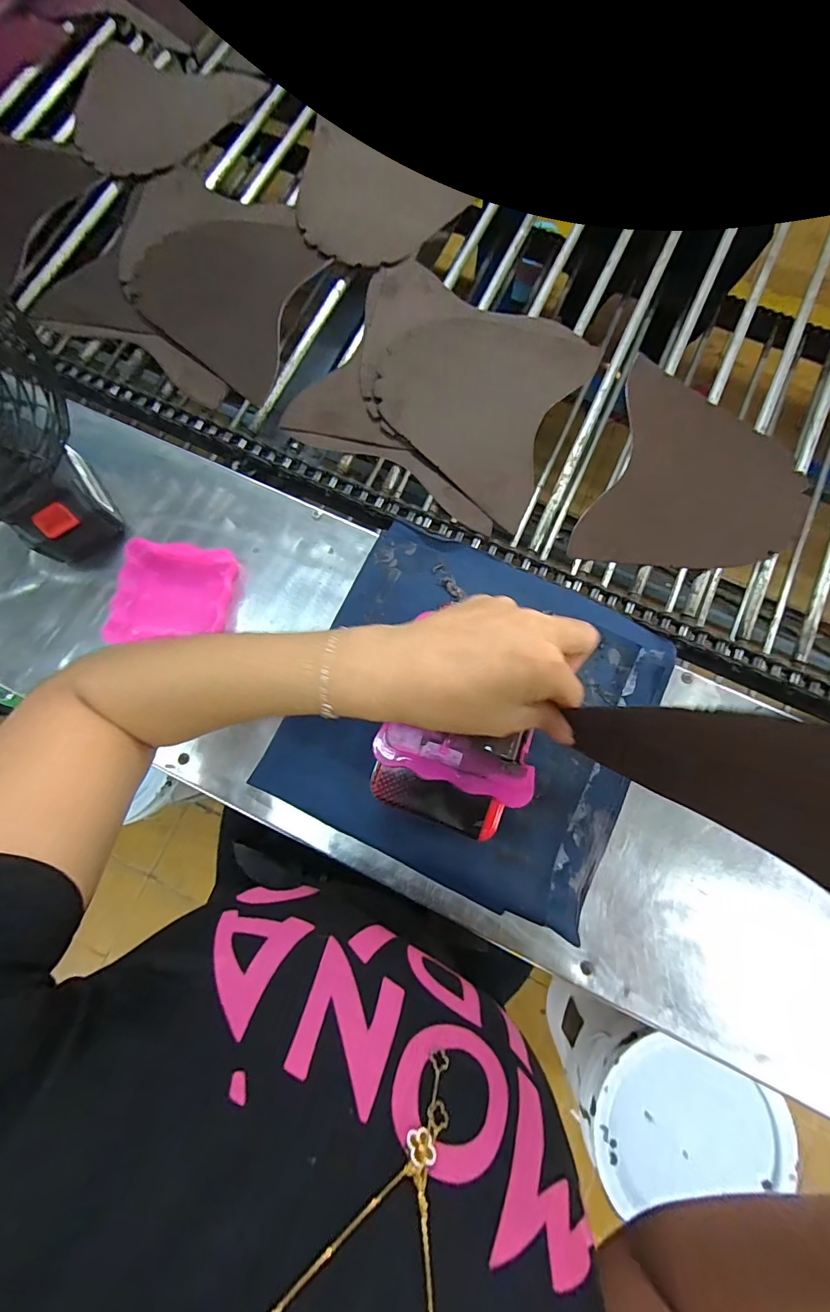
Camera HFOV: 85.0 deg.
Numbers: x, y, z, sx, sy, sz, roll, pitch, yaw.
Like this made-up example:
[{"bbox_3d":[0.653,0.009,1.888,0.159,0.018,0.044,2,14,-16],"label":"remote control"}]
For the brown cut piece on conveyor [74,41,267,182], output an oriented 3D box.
[{"bbox_3d":[-0.357,-0.742,0.621,0.224,0.017,0.245,1,77,-4],"label":"brown cut piece on conveyor"}]

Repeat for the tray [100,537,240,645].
[{"bbox_3d":[-0.238,-0.060,0.446,0.112,0.022,0.101,7,78,2],"label":"tray"}]

